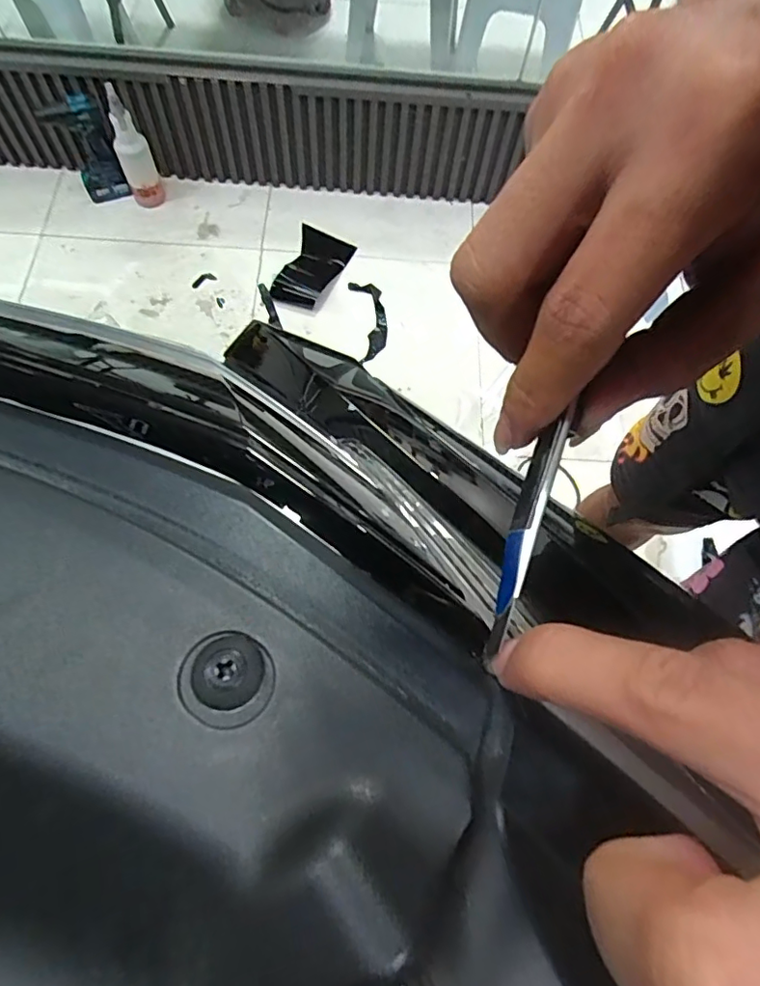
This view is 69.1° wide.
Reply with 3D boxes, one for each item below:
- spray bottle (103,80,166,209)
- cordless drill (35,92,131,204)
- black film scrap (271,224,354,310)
[{"bbox_3d":[-0.659,-0.913,1.471,0.086,0.292,0.086,-21,71,-11],"label":"spray bottle"},{"bbox_3d":[-0.786,-0.913,1.481,0.145,0.252,0.089,-26,52,-11],"label":"cordless drill"},{"bbox_3d":[-0.187,-0.621,1.511,0.156,0.049,0.293,19,68,5],"label":"black film scrap"}]

